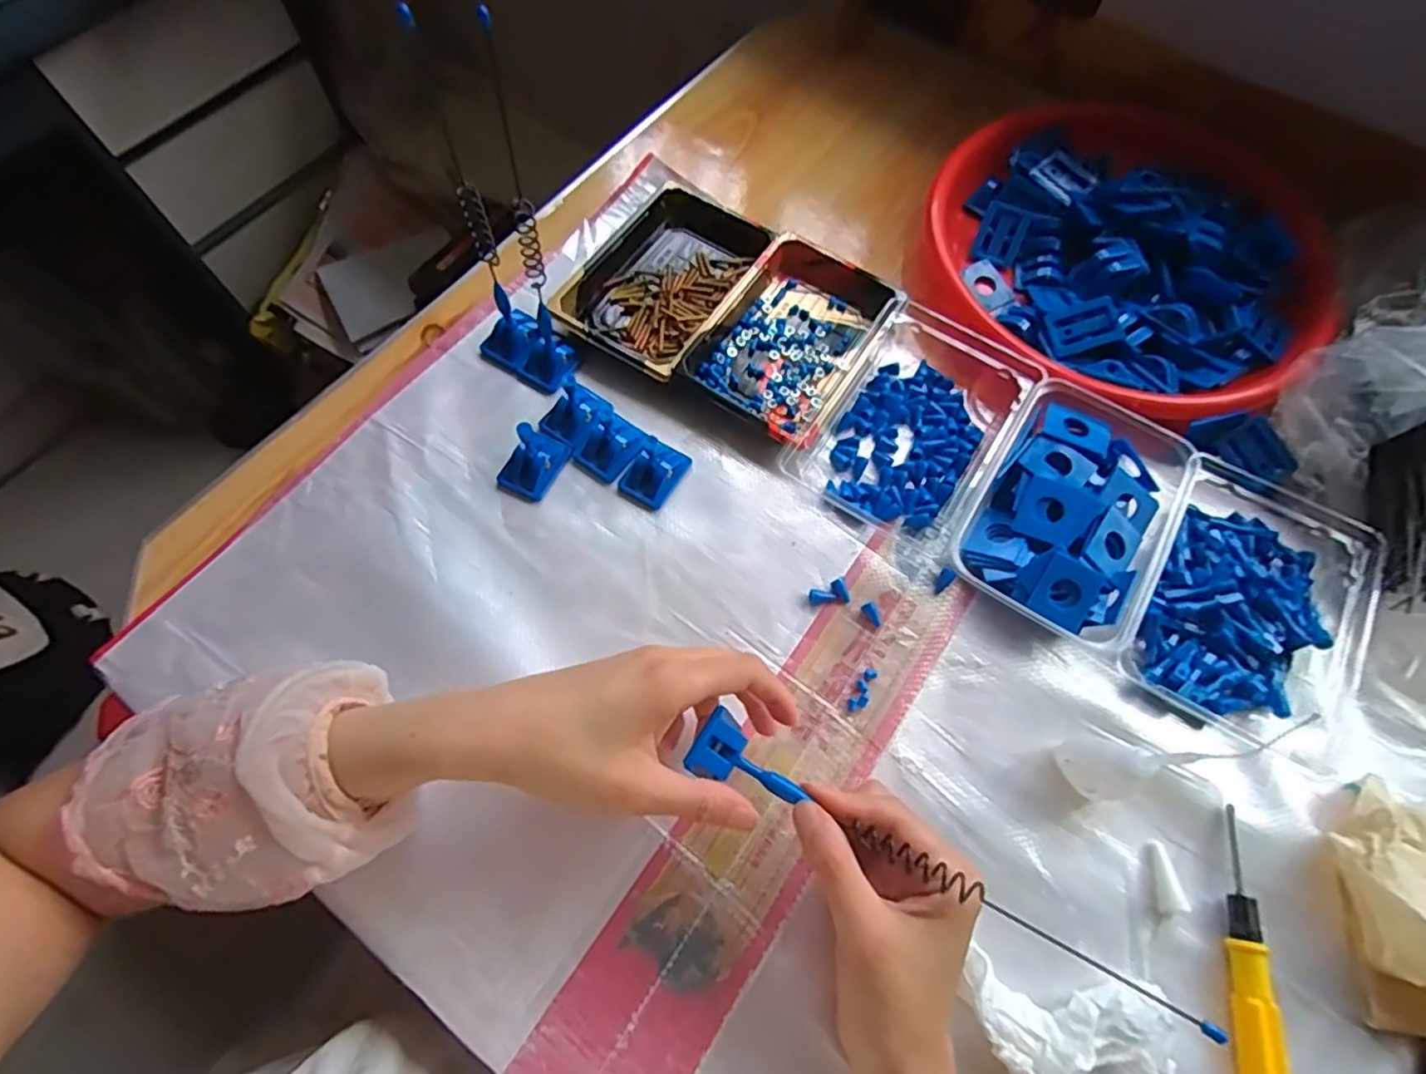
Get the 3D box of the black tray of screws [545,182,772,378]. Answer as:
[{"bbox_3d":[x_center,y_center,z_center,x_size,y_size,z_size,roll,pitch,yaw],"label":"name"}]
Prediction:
[{"bbox_3d":[-0.037,-0.197,0.506,0.110,0.019,0.164,29,69,10],"label":"black tray of screws"}]

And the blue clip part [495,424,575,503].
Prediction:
[{"bbox_3d":[-0.118,-0.054,0.432,0.031,0.040,0.044,29,69,11],"label":"blue clip part"}]

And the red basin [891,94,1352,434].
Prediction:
[{"bbox_3d":[0.321,-0.227,0.518,0.297,0.049,0.296,1,66,-1],"label":"red basin"}]

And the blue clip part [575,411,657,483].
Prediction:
[{"bbox_3d":[-0.066,-0.061,0.446,0.035,0.018,0.041,42,72,15],"label":"blue clip part"}]

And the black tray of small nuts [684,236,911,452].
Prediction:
[{"bbox_3d":[0.060,-0.148,0.484,0.109,0.027,0.168,31,69,11],"label":"black tray of small nuts"}]

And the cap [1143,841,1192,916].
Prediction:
[{"bbox_3d":[0.241,0.182,0.358,0.014,0.010,0.035,-3,67,-3],"label":"cap"}]

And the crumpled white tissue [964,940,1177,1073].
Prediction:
[{"bbox_3d":[0.169,0.245,0.318,0.095,0.024,0.068,10,67,3],"label":"crumpled white tissue"}]

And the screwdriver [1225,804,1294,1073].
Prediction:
[{"bbox_3d":[0.270,0.215,0.339,0.018,0.017,0.140,8,66,2],"label":"screwdriver"}]

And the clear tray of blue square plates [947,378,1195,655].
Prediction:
[{"bbox_3d":[0.226,-0.016,0.427,0.109,0.034,0.160,32,69,12],"label":"clear tray of blue square plates"}]

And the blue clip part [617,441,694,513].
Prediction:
[{"bbox_3d":[-0.039,-0.045,0.440,0.033,0.028,0.041,32,69,12],"label":"blue clip part"}]

